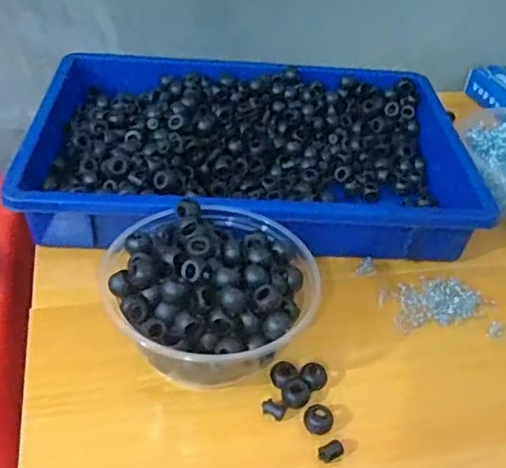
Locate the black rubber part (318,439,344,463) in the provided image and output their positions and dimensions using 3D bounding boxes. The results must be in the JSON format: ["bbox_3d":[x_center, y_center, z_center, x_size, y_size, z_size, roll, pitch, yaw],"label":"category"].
[{"bbox_3d":[0.045,0.127,0.366,0.014,0.008,0.010,-14,44,-23],"label":"black rubber part"}]

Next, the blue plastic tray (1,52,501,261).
[{"bbox_3d":[-0.002,-0.074,0.554,0.363,0.061,0.267,3,40,-4],"label":"blue plastic tray"}]

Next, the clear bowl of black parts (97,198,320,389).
[{"bbox_3d":[-0.028,0.040,0.405,0.123,0.069,0.121,4,40,-3],"label":"clear bowl of black parts"}]

